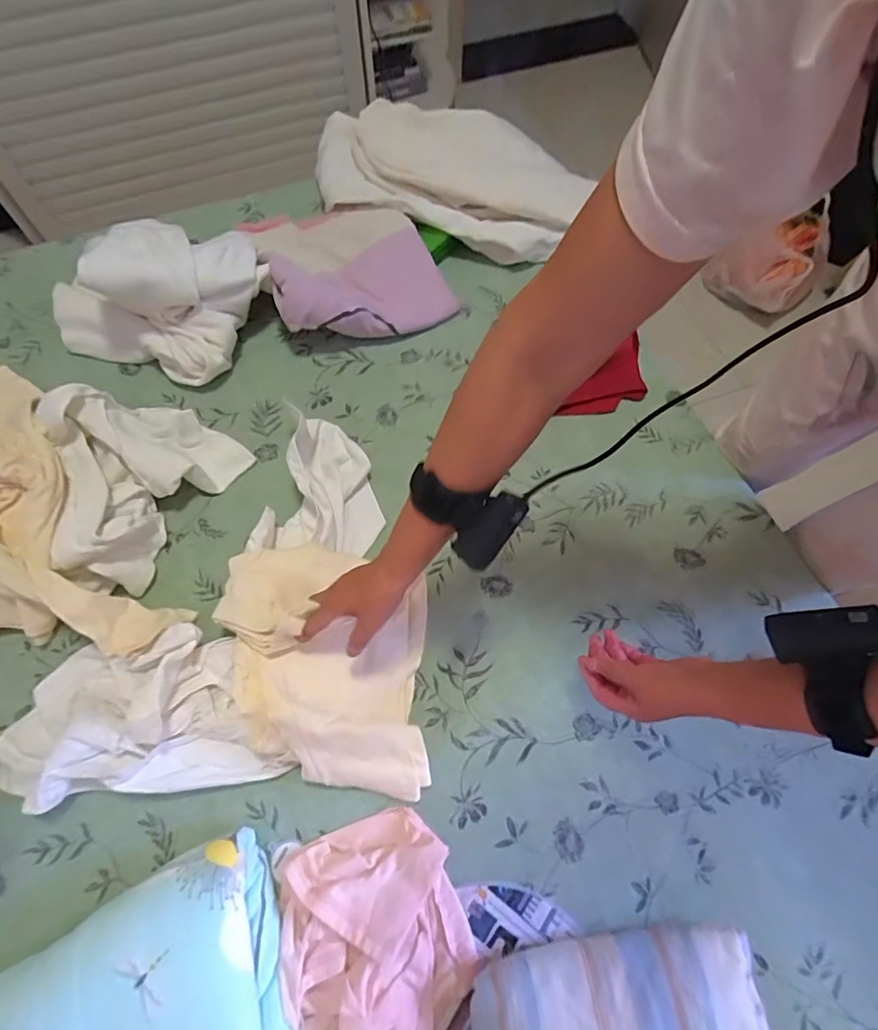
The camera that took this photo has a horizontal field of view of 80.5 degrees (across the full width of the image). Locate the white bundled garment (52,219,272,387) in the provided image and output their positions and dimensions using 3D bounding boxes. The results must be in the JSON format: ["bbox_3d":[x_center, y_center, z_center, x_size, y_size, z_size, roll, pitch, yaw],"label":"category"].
[{"bbox_3d":[-0.427,-0.350,0.787,0.291,0.167,0.227,19,67,7],"label":"white bundled garment"}]

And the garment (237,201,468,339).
[{"bbox_3d":[-0.151,-0.423,0.872,0.280,0.105,0.289,-25,69,-11],"label":"garment"}]

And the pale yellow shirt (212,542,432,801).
[{"bbox_3d":[-0.131,0.162,0.583,0.226,0.095,0.262,-1,65,-2],"label":"pale yellow shirt"}]

